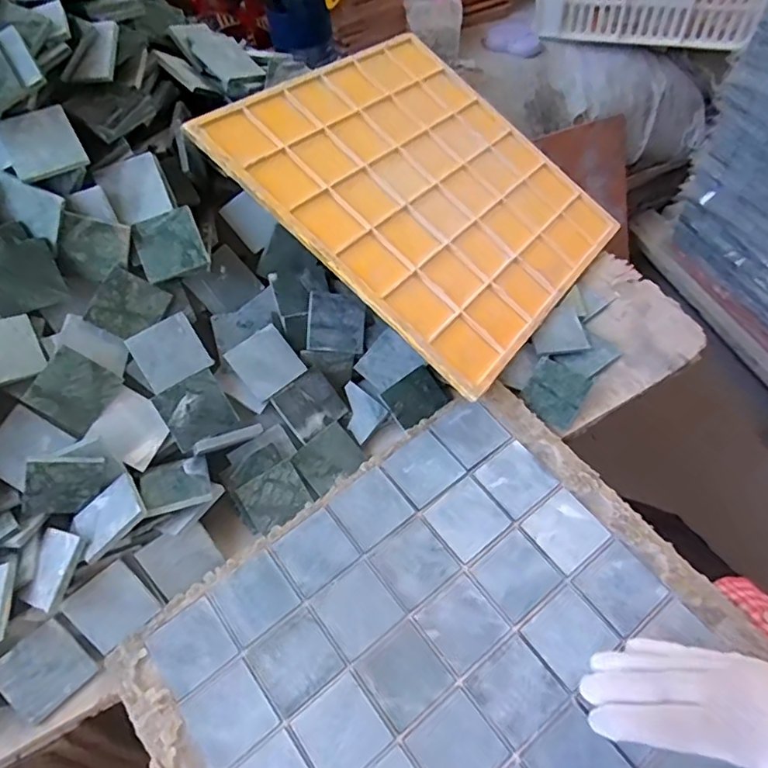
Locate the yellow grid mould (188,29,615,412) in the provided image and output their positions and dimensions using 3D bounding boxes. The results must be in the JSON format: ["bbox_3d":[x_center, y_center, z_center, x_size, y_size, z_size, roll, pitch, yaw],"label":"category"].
[{"bbox_3d":[0.046,-0.181,0.520,0.305,0.009,0.299,43,57,1],"label":"yellow grid mould"}]

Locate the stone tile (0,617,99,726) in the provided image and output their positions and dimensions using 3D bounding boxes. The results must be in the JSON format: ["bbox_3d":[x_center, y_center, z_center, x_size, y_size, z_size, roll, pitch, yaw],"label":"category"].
[{"bbox_3d":[-0.223,0.188,0.372,0.047,0.004,0.048,-40,97,-25],"label":"stone tile"}]

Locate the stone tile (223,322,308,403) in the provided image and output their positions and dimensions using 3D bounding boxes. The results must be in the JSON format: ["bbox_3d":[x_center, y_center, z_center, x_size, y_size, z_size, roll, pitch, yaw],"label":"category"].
[{"bbox_3d":[-0.094,-0.018,0.451,0.046,0.004,0.048,-38,92,-19],"label":"stone tile"}]

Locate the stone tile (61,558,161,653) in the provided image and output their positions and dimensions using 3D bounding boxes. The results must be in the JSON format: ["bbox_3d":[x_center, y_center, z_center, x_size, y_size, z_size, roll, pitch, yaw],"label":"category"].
[{"bbox_3d":[-0.190,0.155,0.394,0.049,0.048,0.006,-37,15,-9],"label":"stone tile"}]

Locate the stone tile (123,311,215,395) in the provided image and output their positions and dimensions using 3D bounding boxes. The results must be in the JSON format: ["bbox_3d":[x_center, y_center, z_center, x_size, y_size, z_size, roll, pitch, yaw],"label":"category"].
[{"bbox_3d":[-0.162,-0.024,0.428,0.048,0.004,0.047,-33,92,-13],"label":"stone tile"}]

